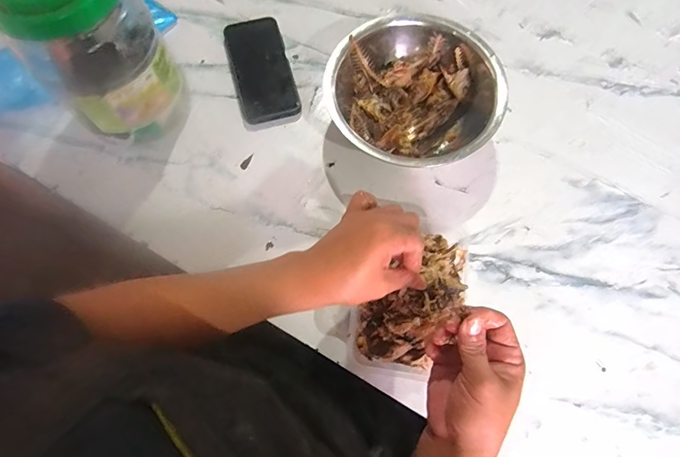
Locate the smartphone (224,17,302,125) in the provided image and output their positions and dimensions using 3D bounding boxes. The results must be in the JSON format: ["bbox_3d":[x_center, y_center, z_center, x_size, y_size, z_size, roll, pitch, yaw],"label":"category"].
[{"bbox_3d":[-0.110,-0.223,0.543,0.079,0.012,0.160,-15,71,-5],"label":"smartphone"}]

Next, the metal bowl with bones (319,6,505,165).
[{"bbox_3d":[0.100,-0.171,0.498,0.189,0.077,0.205,0,71,0],"label":"metal bowl with bones"}]

